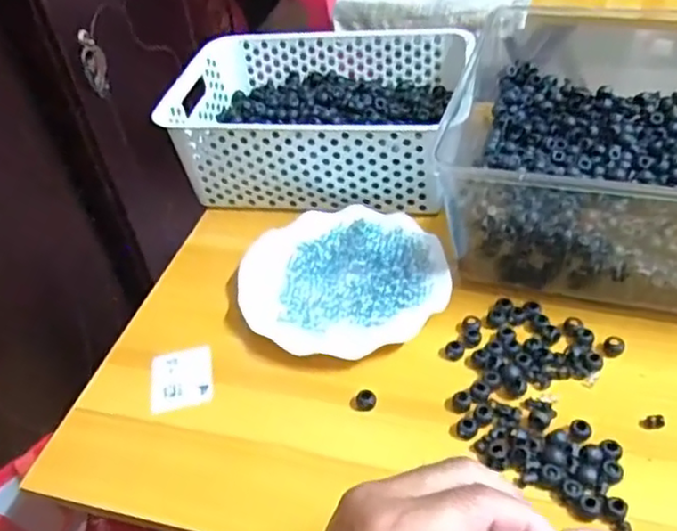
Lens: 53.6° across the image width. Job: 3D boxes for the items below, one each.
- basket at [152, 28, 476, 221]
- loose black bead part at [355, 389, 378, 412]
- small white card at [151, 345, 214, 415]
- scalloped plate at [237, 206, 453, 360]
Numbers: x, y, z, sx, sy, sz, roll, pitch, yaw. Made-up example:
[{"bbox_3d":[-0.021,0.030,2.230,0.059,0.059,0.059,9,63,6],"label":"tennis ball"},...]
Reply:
[{"bbox_3d":[-0.016,-0.164,0.733,0.307,0.093,0.217,8,44,16],"label":"basket"},{"bbox_3d":[0.022,0.105,0.522,0.016,0.012,0.012,-5,42,3],"label":"loose black bead part"},{"bbox_3d":[-0.132,0.095,0.568,0.051,0.004,0.061,-9,42,-7],"label":"small white card"},{"bbox_3d":[0.002,0.008,0.610,0.178,0.016,0.175,-4,42,4],"label":"scalloped plate"}]

